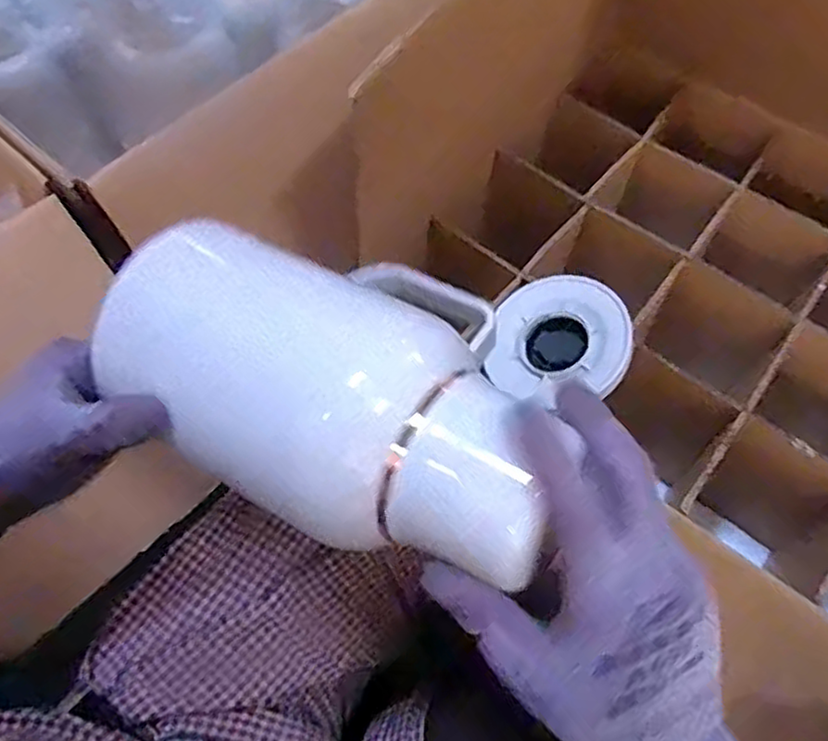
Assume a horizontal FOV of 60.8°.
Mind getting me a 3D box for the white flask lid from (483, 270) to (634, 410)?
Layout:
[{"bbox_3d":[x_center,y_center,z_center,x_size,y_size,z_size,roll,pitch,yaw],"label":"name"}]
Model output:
[{"bbox_3d":[0.126,-0.024,0.609,0.120,0.020,0.112,-10,70,29],"label":"white flask lid"}]

